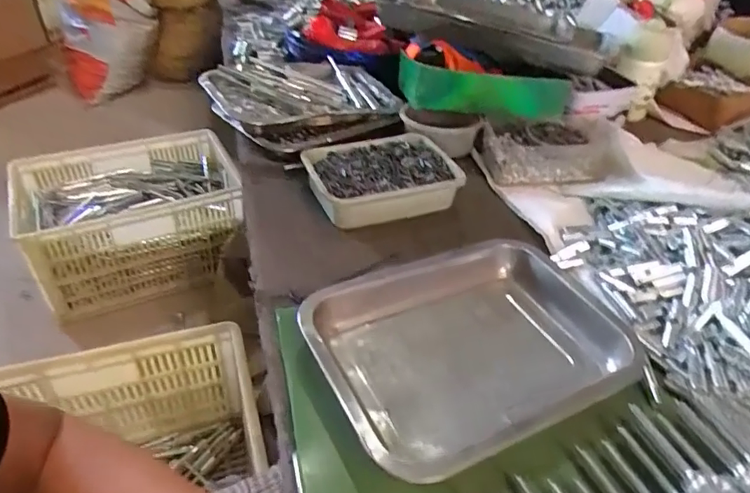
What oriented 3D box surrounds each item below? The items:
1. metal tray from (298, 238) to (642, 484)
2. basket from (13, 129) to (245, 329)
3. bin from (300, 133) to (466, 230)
[{"bbox_3d":[0.088,0.079,0.457,0.265,0.042,0.195,-16,44,-23],"label":"metal tray"},{"bbox_3d":[-0.561,-0.073,1.258,0.447,0.237,0.352,-12,42,-19],"label":"basket"},{"bbox_3d":[0.010,-0.086,0.654,0.183,0.047,0.130,-10,42,-17],"label":"bin"}]

